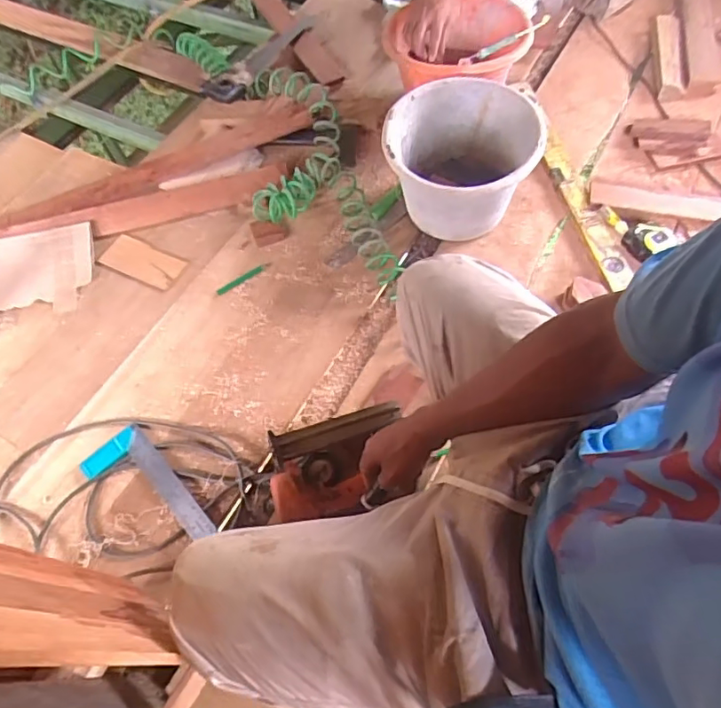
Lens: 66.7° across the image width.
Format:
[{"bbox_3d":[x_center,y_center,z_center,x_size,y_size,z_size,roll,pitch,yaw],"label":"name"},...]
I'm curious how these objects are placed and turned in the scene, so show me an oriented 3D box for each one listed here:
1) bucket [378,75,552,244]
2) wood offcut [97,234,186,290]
[{"bbox_3d":[0.190,-0.364,1.065,0.272,0.217,0.267,-2,61,4],"label":"bucket"},{"bbox_3d":[-0.460,-0.197,1.160,0.183,0.014,0.080,23,65,17],"label":"wood offcut"}]

